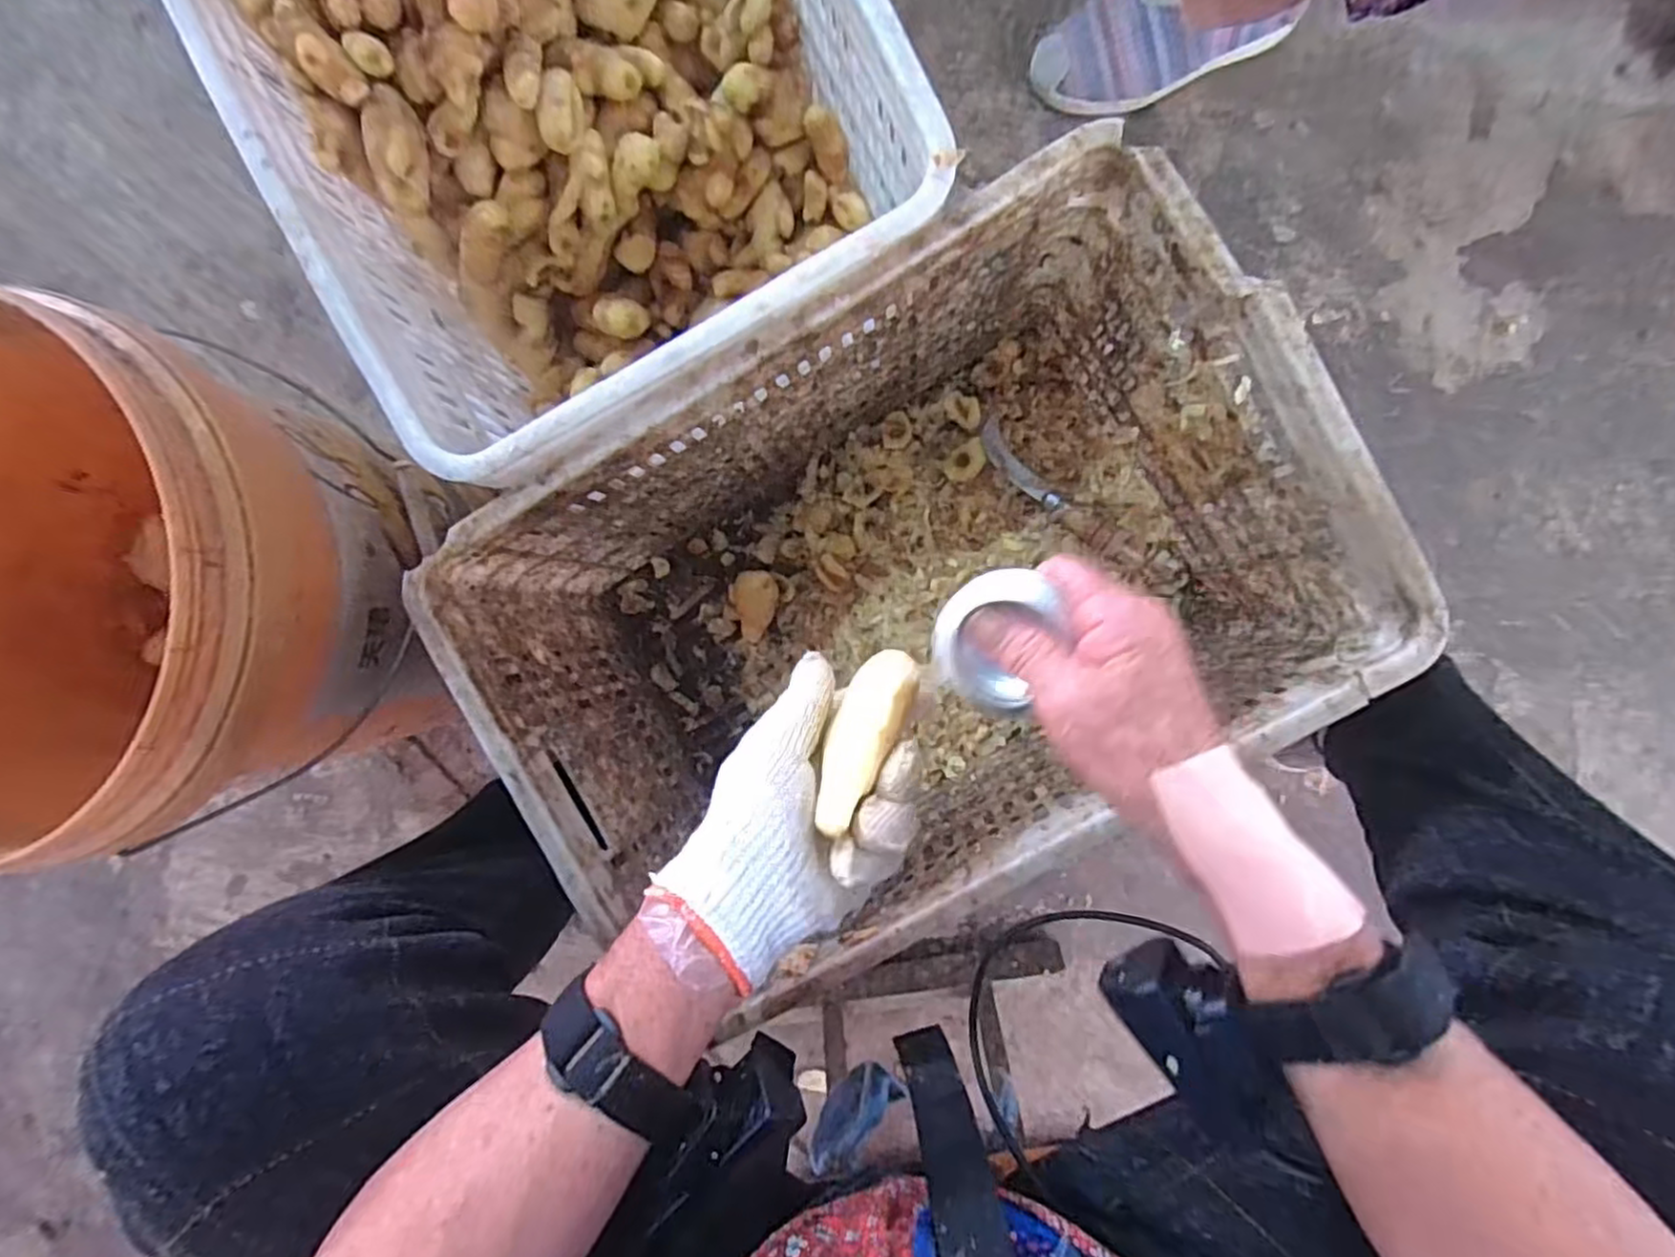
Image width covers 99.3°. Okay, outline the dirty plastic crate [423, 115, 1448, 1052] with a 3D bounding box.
[{"bbox_3d":[0.046,-0.028,0.552,0.505,0.290,0.334,-29,90,6],"label":"dirty plastic crate"}]

